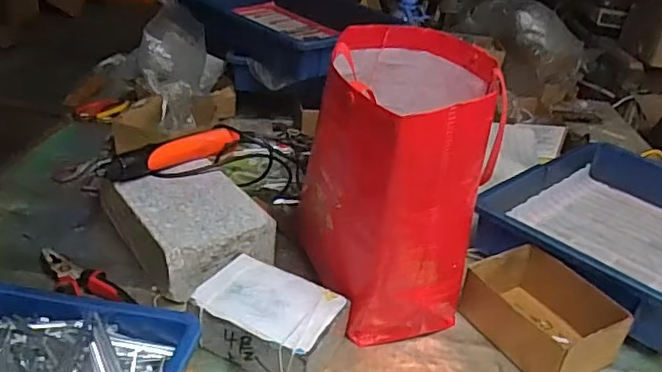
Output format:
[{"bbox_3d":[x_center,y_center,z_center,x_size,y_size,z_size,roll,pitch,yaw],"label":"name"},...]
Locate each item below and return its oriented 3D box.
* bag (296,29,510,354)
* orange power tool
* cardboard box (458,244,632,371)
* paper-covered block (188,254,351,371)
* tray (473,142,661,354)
[{"bbox_3d":[0.072,-0.007,0.686,0.195,0.287,0.278,10,30,6],"label":"bag"},{"bbox_3d":[-0.220,-0.049,0.801,0.192,0.037,0.044,-22,40,-40],"label":"orange power tool"},{"bbox_3d":[0.245,0.149,0.677,0.118,0.071,0.160,-15,36,-33],"label":"cardboard box"},{"bbox_3d":[-0.067,0.147,0.632,0.149,0.066,0.108,18,31,19],"label":"paper-covered block"},{"bbox_3d":[0.432,0.056,0.857,0.425,0.075,0.296,-22,40,-40],"label":"tray"}]

